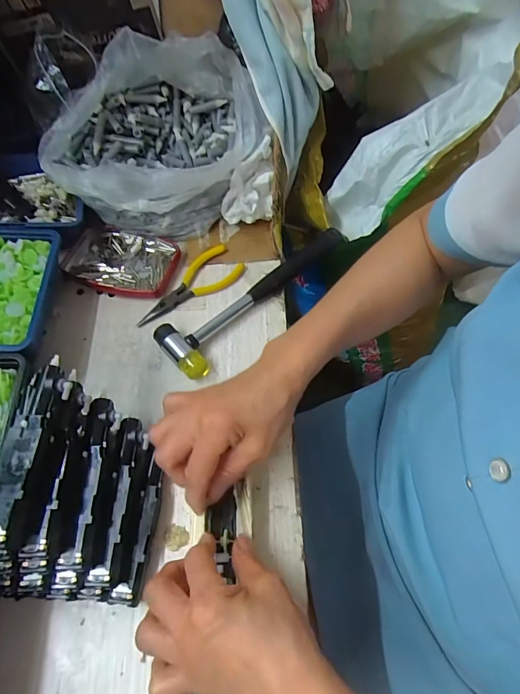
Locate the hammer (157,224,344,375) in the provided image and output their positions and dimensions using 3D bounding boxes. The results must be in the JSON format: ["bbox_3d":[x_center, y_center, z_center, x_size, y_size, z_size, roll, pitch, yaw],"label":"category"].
[{"bbox_3d":[0.000,-0.062,0.415,0.232,0.022,0.066,-40,66,-18],"label":"hammer"}]

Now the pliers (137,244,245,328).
[{"bbox_3d":[-0.080,-0.069,0.428,0.125,0.010,0.048,-29,63,-13],"label":"pliers"}]

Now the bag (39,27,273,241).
[{"bbox_3d":[-0.107,-0.229,0.443,0.236,0.137,0.170,3,61,4],"label":"bag"}]

